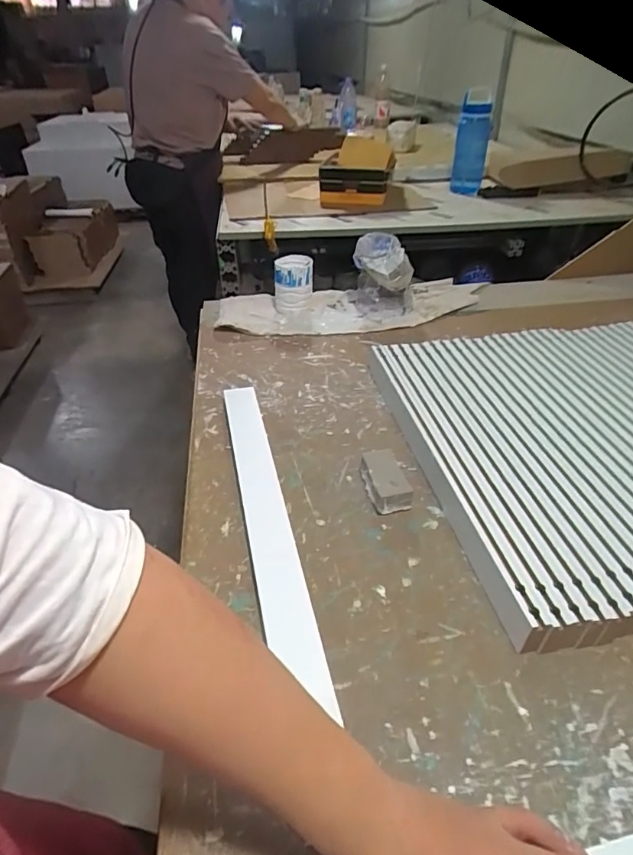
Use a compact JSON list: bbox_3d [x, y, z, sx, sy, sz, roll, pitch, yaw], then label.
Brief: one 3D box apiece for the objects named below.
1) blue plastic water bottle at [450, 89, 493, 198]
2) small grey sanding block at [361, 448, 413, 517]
[{"bbox_3d":[0.458,-0.834,1.455,0.093,0.309,0.094,10,71,13],"label":"blue plastic water bottle"},{"bbox_3d":[0.070,0.056,0.510,0.036,0.030,0.065,-11,39,-13],"label":"small grey sanding block"}]

